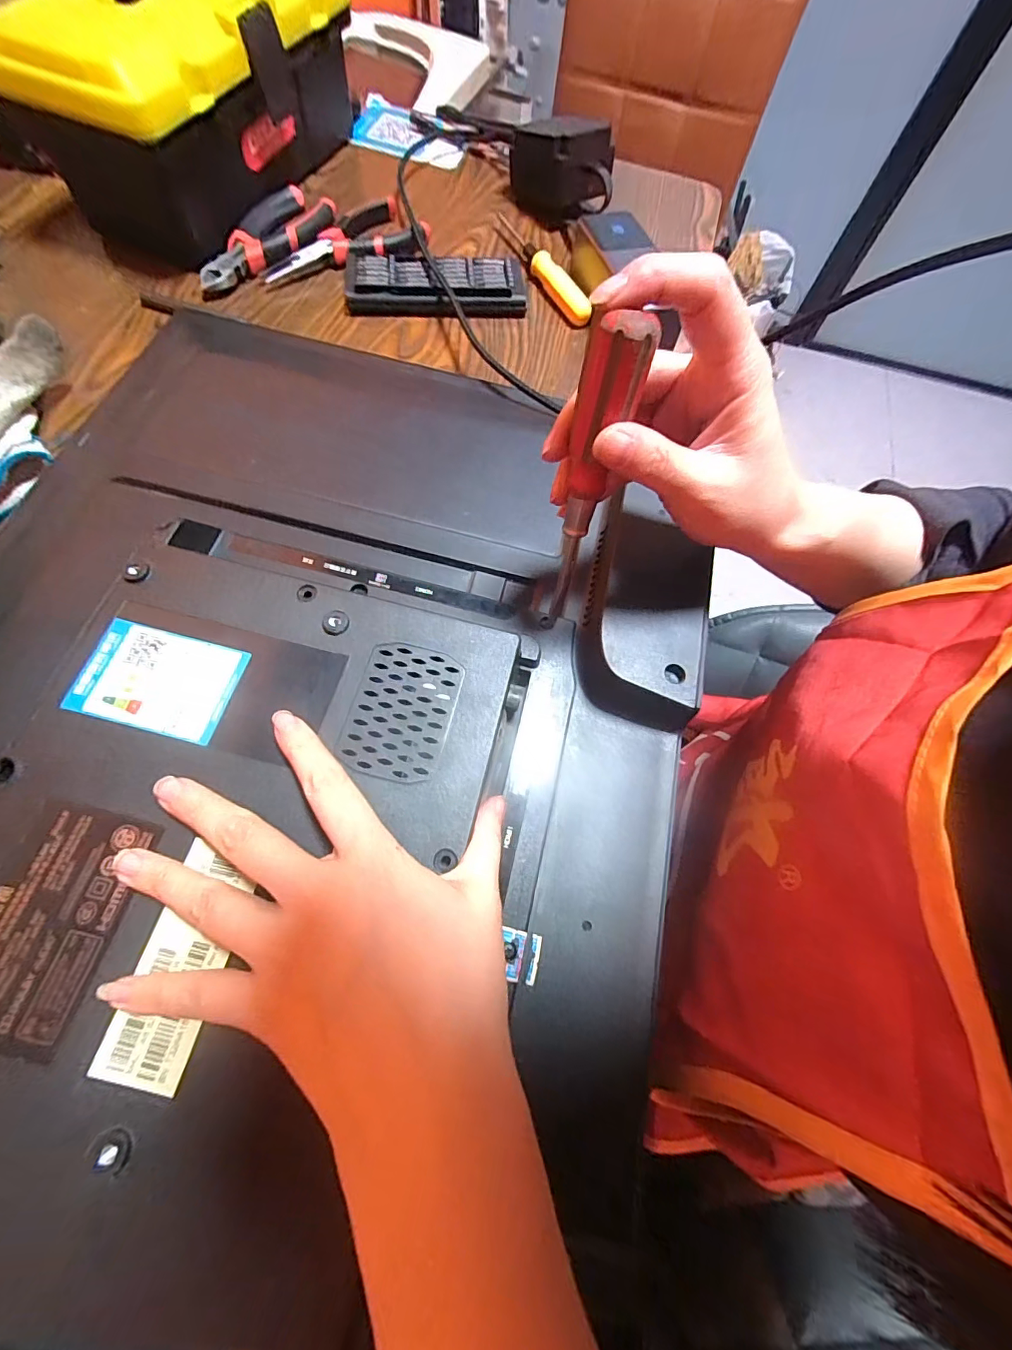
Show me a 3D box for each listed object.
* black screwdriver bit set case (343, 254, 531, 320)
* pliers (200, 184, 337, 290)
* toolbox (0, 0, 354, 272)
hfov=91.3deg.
[{"bbox_3d":[-0.063,-0.350,0.446,0.156,0.023,0.066,-2,68,-6],"label":"black screwdriver bit set case"},{"bbox_3d":[-0.210,-0.389,0.437,0.051,0.014,0.147,24,68,5],"label":"pliers"},{"bbox_3d":[-0.251,-0.510,0.407,0.129,0.165,0.298,25,68,6],"label":"toolbox"}]

